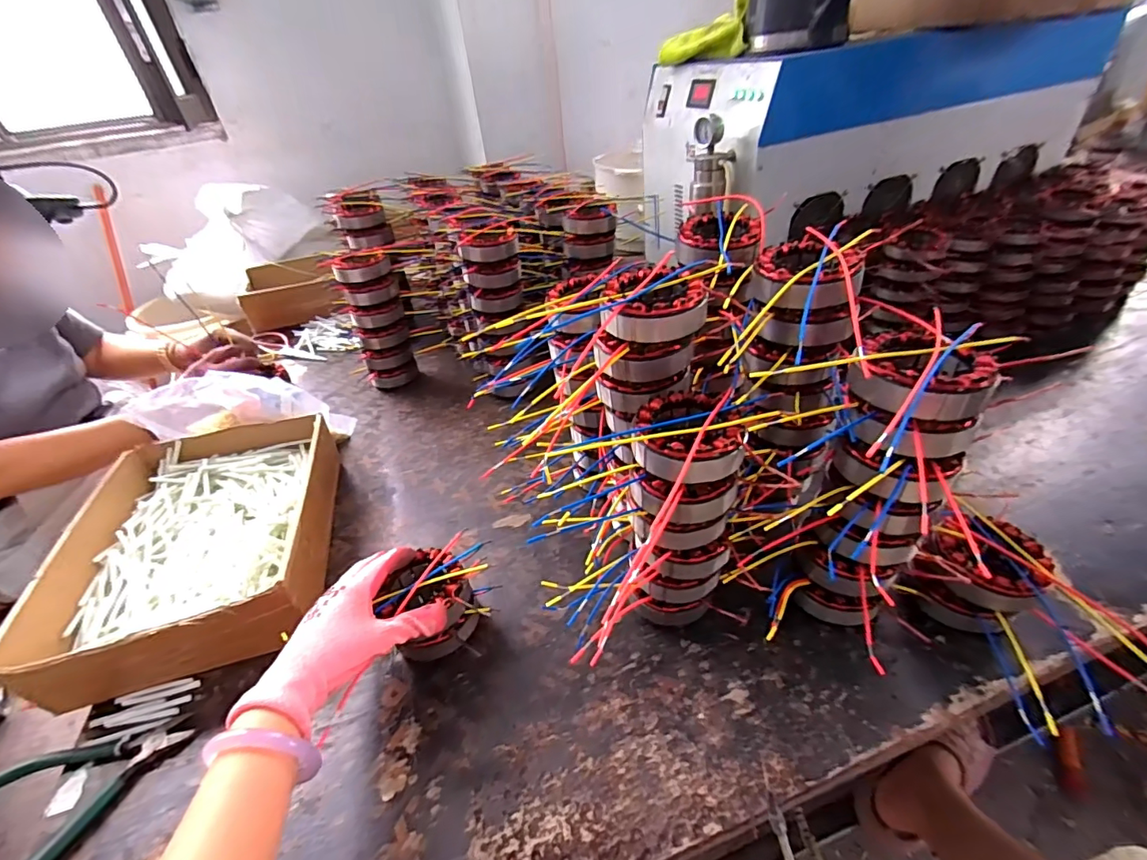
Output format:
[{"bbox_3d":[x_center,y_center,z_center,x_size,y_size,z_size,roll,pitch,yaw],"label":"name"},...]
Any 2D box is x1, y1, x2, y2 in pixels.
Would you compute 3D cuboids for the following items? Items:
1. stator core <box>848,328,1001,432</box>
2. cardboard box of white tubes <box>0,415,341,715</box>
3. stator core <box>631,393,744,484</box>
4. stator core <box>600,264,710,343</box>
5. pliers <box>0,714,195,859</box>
[{"bbox_3d":[0.244,-0.039,0.362,0.088,0.048,0.093,-14,39,-9],"label":"stator core"},{"bbox_3d":[-0.421,0.121,0.576,0.243,0.089,0.336,-14,39,-9],"label":"cardboard box of white tubes"},{"bbox_3d":[0.090,0.003,0.385,0.081,0.034,0.090,5,39,14],"label":"stator core"},{"bbox_3d":[0.068,-0.108,0.414,0.084,0.034,0.073,-1,38,7],"label":"stator core"},{"bbox_3d":[-0.406,0.294,0.414,0.138,0.018,0.113,-33,45,-30],"label":"pliers"}]

